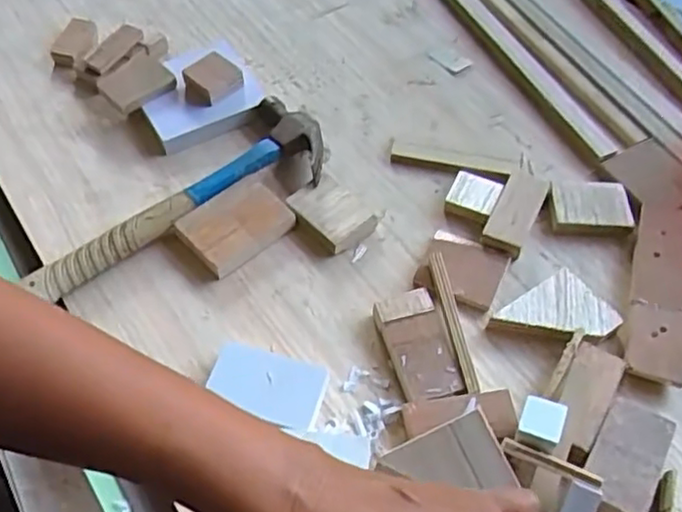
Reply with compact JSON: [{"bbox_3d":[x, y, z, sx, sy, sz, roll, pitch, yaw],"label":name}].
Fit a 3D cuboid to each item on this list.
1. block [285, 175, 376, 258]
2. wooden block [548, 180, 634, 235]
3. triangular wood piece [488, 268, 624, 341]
[{"bbox_3d":[-0.007,-0.036,0.564,0.055,0.018,0.067,-34,62,-21],"label":"block"},{"bbox_3d":[0.213,-0.043,0.567,0.065,0.013,0.054,2,55,1],"label":"wooden block"},{"bbox_3d":[0.162,0.049,0.503,0.084,0.014,0.059,-27,60,-18],"label":"triangular wood piece"}]

